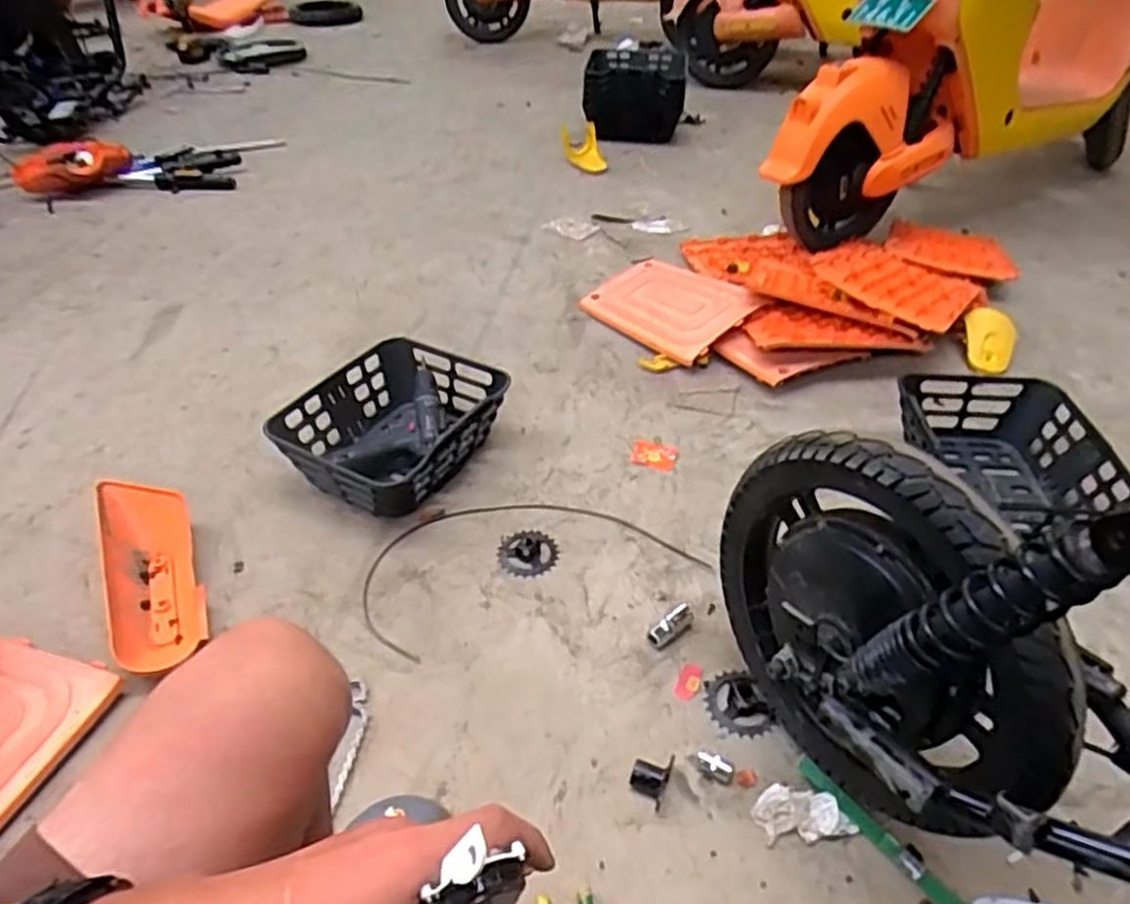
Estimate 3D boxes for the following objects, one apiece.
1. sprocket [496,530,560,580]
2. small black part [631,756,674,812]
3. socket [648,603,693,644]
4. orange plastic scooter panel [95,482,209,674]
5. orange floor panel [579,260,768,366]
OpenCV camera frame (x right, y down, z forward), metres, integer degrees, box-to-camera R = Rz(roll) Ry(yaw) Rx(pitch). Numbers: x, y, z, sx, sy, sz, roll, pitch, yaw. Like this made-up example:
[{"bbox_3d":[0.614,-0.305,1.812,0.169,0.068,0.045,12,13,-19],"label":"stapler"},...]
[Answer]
[{"bbox_3d":[-0.052,0.145,1.066,0.086,0.007,0.083,-9,42,-11],"label":"sprocket"},{"bbox_3d":[0.093,0.346,0.805,0.040,0.024,0.060,17,44,18],"label":"small black part"},{"bbox_3d":[0.136,0.221,0.956,0.074,0.020,0.019,-31,50,-31],"label":"socket"},{"bbox_3d":[-0.563,0.156,1.008,0.117,0.054,0.316,-18,44,-20],"label":"orange plastic scooter panel"},{"bbox_3d":[0.215,-0.313,1.554,0.261,0.020,0.336,-35,49,-25],"label":"orange floor panel"}]

